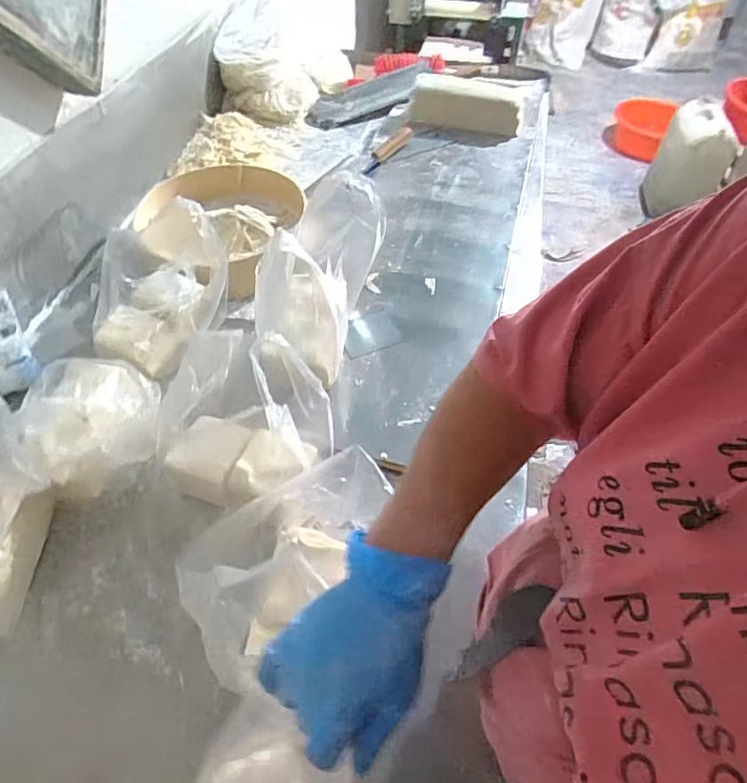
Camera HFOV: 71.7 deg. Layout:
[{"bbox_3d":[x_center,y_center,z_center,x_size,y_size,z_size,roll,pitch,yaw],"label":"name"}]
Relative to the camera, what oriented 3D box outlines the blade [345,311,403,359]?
[{"bbox_3d":[-0.006,-0.091,0.791,0.086,0.004,0.079,-13,53,-11],"label":"blade"}]

